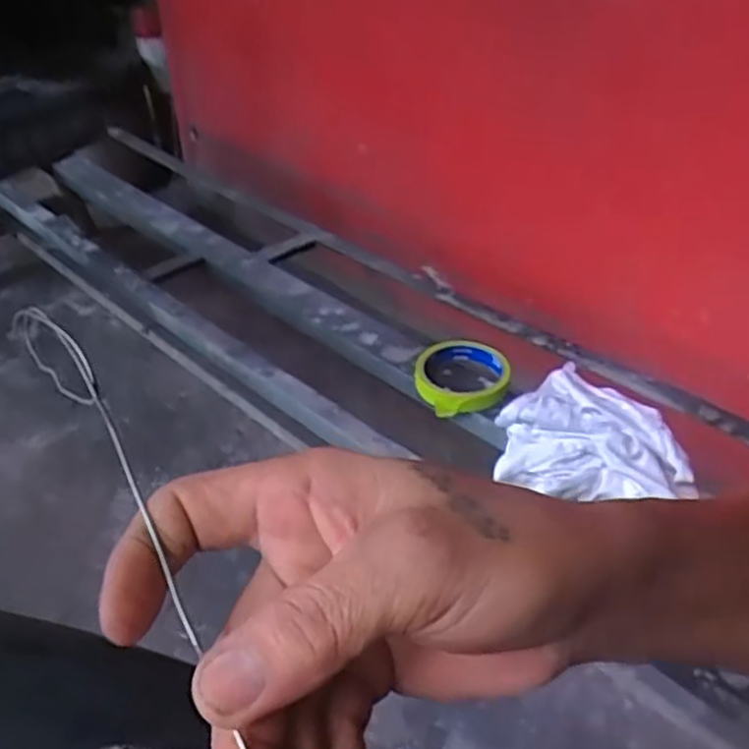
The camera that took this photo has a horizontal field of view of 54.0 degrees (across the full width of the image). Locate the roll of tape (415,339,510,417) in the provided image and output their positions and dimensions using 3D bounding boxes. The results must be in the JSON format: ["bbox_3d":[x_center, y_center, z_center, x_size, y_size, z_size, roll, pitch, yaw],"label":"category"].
[{"bbox_3d":[0.083,-0.003,0.719,0.085,0.029,0.088,-1,34,0],"label":"roll of tape"}]

